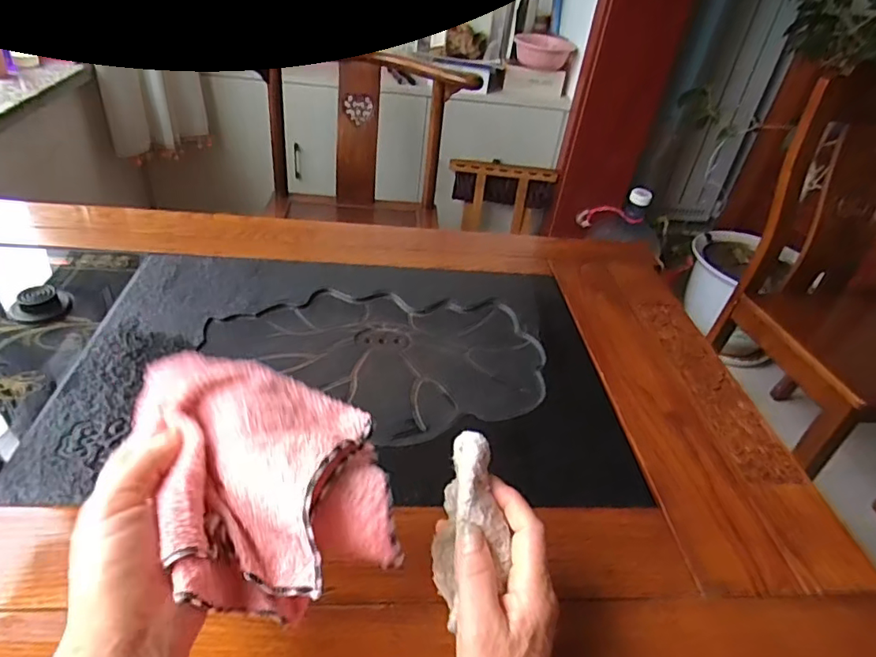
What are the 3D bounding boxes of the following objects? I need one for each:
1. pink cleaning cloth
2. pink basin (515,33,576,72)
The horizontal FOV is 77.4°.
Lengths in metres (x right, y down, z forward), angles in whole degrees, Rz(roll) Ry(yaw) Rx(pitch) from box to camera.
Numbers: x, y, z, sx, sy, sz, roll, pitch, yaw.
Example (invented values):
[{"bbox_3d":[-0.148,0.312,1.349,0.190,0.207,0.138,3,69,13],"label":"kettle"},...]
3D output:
[{"bbox_3d":[-0.102,0.080,0.330,0.120,0.054,0.157,-17,44,-28],"label":"pink cleaning cloth"},{"bbox_3d":[0.310,-0.833,1.646,0.151,0.074,0.155,-2,38,-14],"label":"pink basin"}]

